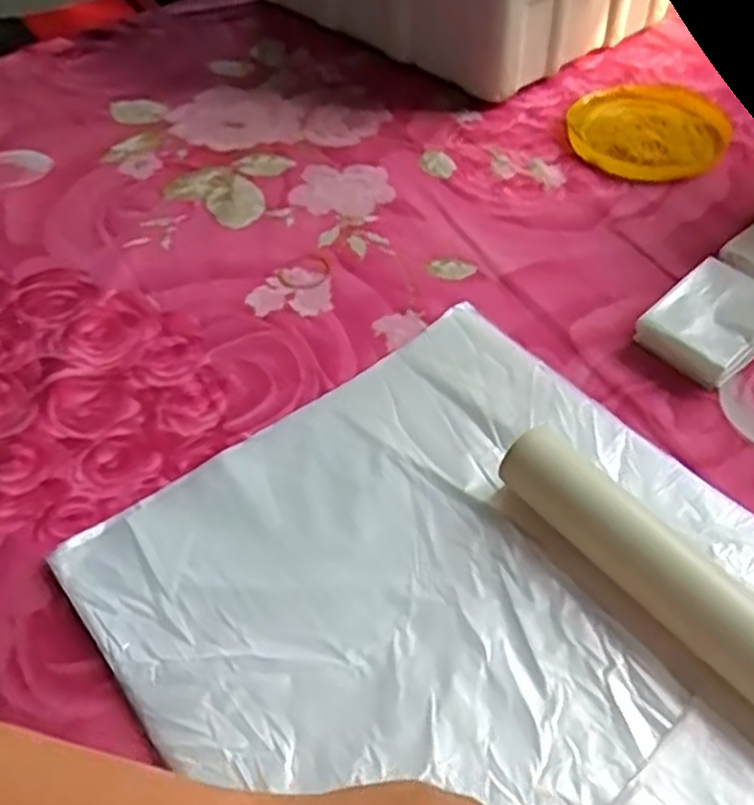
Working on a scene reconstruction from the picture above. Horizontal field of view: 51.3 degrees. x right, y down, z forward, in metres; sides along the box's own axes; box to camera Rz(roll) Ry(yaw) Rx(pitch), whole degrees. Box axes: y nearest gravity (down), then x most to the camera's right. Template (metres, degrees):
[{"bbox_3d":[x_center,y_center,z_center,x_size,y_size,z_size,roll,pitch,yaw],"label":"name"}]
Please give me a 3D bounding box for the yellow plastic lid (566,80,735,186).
[{"bbox_3d":[0.242,-0.244,0.691,0.132,0.011,0.149,28,56,25],"label":"yellow plastic lid"}]

